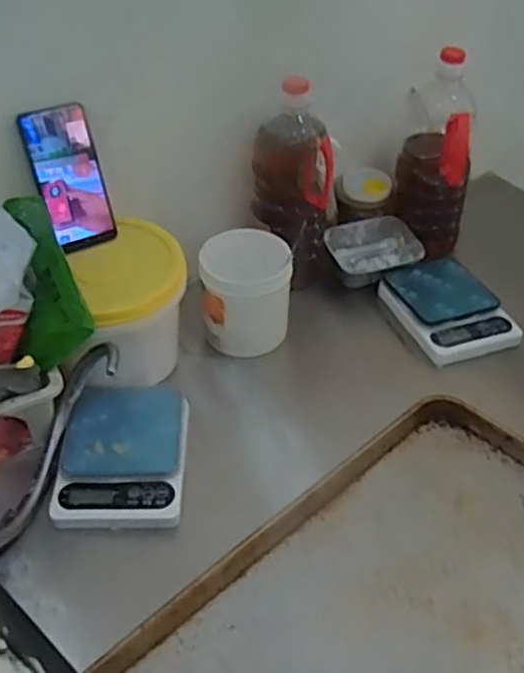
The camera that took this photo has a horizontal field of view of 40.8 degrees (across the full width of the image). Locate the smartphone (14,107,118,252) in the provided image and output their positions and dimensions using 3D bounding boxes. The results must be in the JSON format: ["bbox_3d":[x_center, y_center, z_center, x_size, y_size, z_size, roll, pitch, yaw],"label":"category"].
[{"bbox_3d":[-0.219,-0.180,0.806,0.072,0.157,0.013,-22,21,-24],"label":"smartphone"}]

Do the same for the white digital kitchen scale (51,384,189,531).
[{"bbox_3d":[-0.152,0.125,0.783,0.130,0.031,0.185,0,42,-1],"label":"white digital kitchen scale"}]

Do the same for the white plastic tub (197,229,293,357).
[{"bbox_3d":[-0.020,-0.055,0.895,0.110,0.124,0.102,1,42,-1],"label":"white plastic tub"}]

